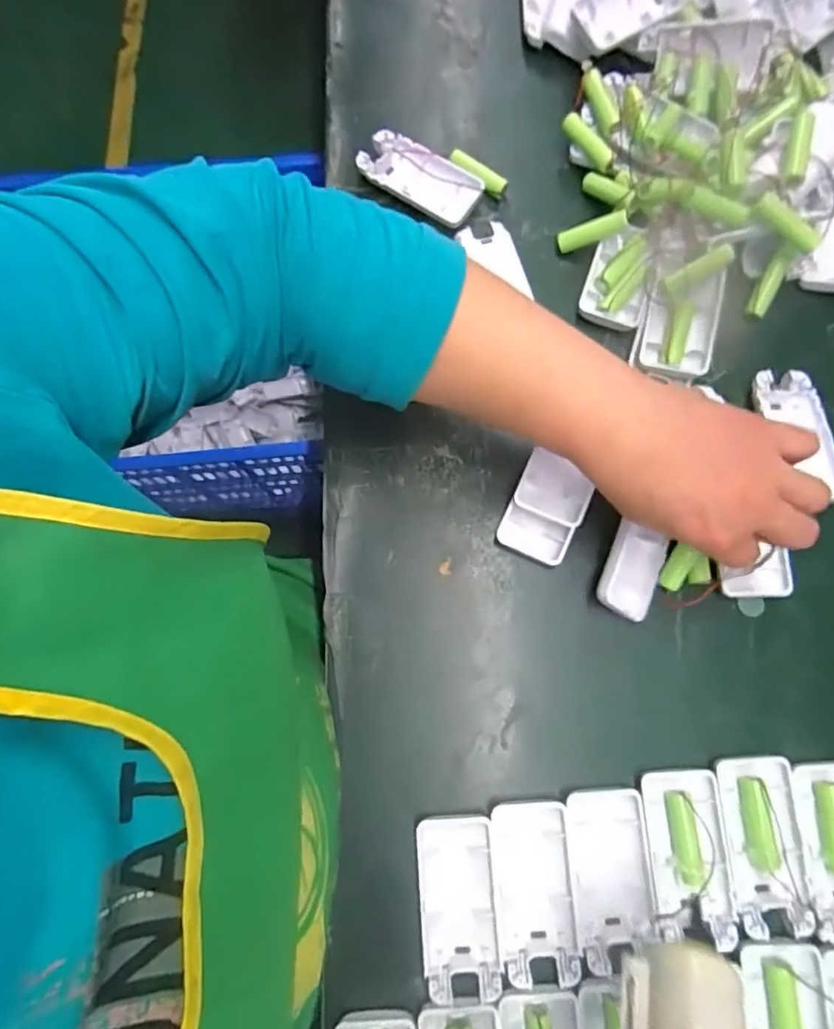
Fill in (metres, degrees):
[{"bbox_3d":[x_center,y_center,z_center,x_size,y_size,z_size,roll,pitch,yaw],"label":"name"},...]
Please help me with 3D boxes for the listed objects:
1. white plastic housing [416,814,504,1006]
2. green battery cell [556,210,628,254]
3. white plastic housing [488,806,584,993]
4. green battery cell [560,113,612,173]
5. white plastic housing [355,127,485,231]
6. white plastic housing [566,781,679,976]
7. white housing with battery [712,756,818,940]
[{"bbox_3d":[0.024,0.229,0.341,0.045,0.012,0.094,-4,78,1],"label":"white plastic housing"},{"bbox_3d":[0.125,-0.203,0.415,0.049,0.010,0.013,-9,76,30],"label":"green battery cell"},{"bbox_3d":[0.070,0.219,0.338,0.045,0.009,0.093,-5,78,0],"label":"white plastic housing"},{"bbox_3d":[0.126,-0.277,0.426,0.046,0.014,0.013,44,82,-9],"label":"green battery cell"},{"bbox_3d":[0.003,-0.251,0.432,0.090,0.017,0.041,31,80,7],"label":"white plastic housing"},{"bbox_3d":[0.117,0.210,0.337,0.052,0.010,0.091,-7,78,0],"label":"white plastic housing"},{"bbox_3d":[0.205,0.193,0.336,0.043,0.012,0.093,-6,78,0],"label":"white housing with battery"}]

